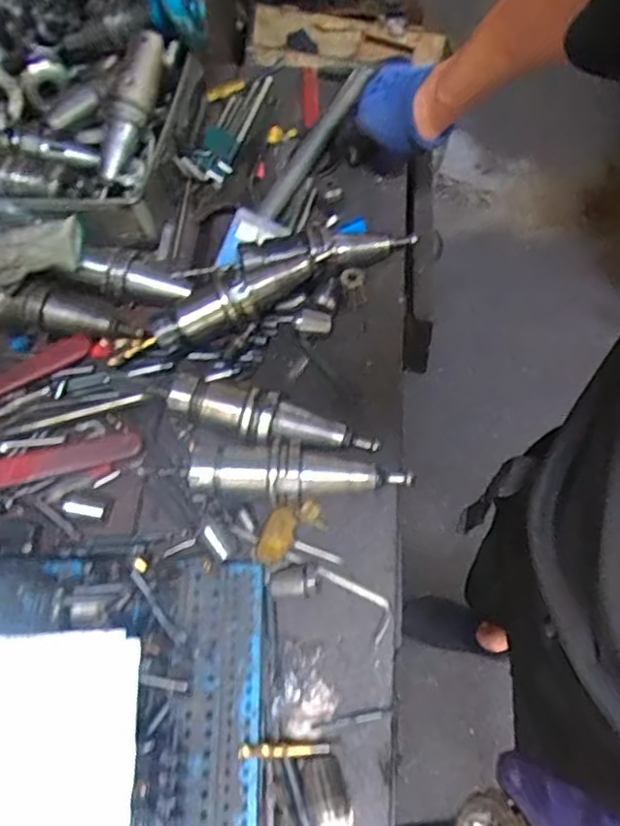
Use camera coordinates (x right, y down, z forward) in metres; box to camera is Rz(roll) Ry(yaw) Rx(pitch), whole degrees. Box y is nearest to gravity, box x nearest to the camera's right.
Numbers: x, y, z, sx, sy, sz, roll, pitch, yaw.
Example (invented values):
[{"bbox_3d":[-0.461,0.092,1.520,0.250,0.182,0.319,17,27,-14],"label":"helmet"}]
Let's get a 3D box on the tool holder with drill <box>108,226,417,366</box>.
[{"bbox_3d":[-0.051,-0.141,0.644,0.344,0.055,0.080,-29,64,-12],"label":"tool holder with drill"}]

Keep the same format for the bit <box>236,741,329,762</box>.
[{"bbox_3d":[-0.020,0.256,0.466,0.068,0.016,0.012,-2,62,2],"label":"bit"}]

